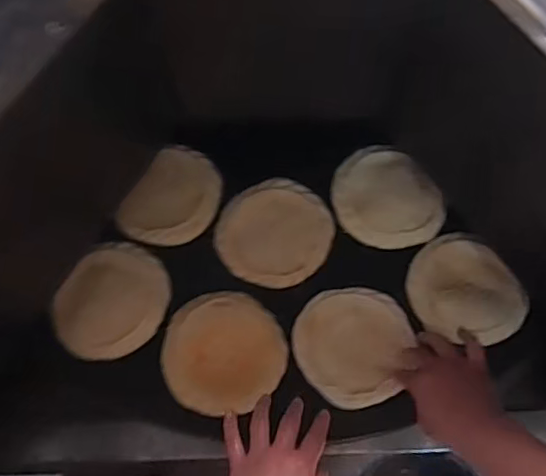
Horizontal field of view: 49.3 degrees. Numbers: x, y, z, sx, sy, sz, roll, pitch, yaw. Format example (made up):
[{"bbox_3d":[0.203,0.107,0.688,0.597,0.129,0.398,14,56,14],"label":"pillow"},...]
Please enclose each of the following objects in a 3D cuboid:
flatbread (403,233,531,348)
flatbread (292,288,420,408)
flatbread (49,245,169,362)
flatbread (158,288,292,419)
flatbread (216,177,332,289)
[{"bbox_3d":[0.215,0.059,0.679,0.110,0.042,0.136,-27,72,-11],"label":"flatbread"},{"bbox_3d":[0.092,0.119,0.669,0.129,0.018,0.131,1,69,-2],"label":"flatbread"},{"bbox_3d":[-0.175,0.065,0.651,0.109,0.036,0.134,19,71,6],"label":"flatbread"},{"bbox_3d":[-0.053,0.124,0.653,0.130,0.022,0.126,5,69,0],"label":"flatbread"},{"bbox_3d":[0.001,-0.010,0.698,0.131,0.011,0.132,0,70,-1],"label":"flatbread"}]

